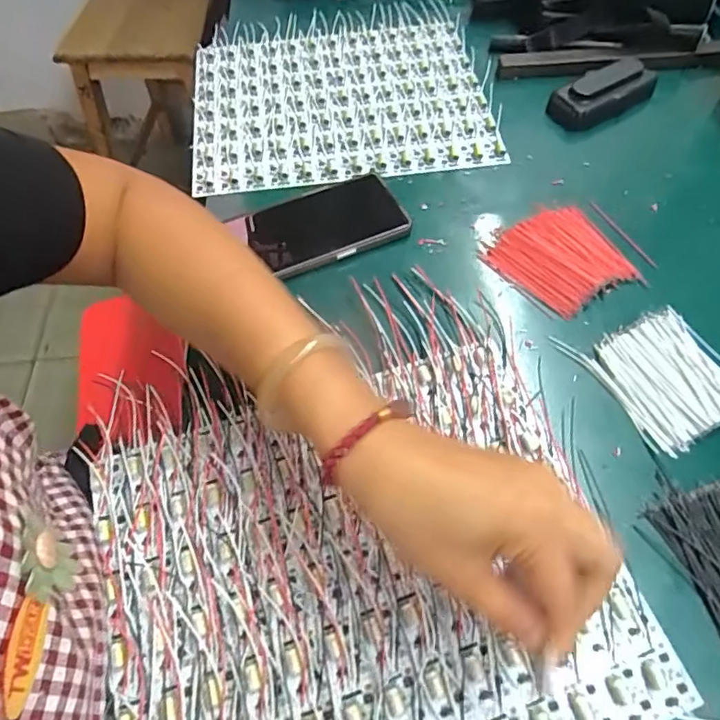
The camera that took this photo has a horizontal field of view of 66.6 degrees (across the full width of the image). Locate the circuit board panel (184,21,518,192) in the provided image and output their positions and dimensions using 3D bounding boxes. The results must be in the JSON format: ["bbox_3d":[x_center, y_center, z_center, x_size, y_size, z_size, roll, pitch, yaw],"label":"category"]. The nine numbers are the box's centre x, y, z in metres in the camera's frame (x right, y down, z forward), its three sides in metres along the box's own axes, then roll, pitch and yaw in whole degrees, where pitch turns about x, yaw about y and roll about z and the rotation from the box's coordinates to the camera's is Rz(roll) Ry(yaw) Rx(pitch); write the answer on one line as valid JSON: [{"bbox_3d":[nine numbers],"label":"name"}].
[{"bbox_3d":[-0.024,-0.268,0.562,0.291,0.010,0.242,-6,60,-1],"label":"circuit board panel"}]

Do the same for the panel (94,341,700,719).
[{"bbox_3d":[0.002,0.126,0.318,0.281,0.012,0.238,-18,61,-8],"label":"panel"}]

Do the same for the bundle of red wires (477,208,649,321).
[{"bbox_3d":[0.160,-0.081,0.437,0.094,0.010,0.090,-30,66,-10],"label":"bundle of red wires"}]

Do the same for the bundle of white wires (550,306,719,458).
[{"bbox_3d":[0.211,0.008,0.381,0.091,0.012,0.099,-24,66,-7],"label":"bundle of white wires"}]

